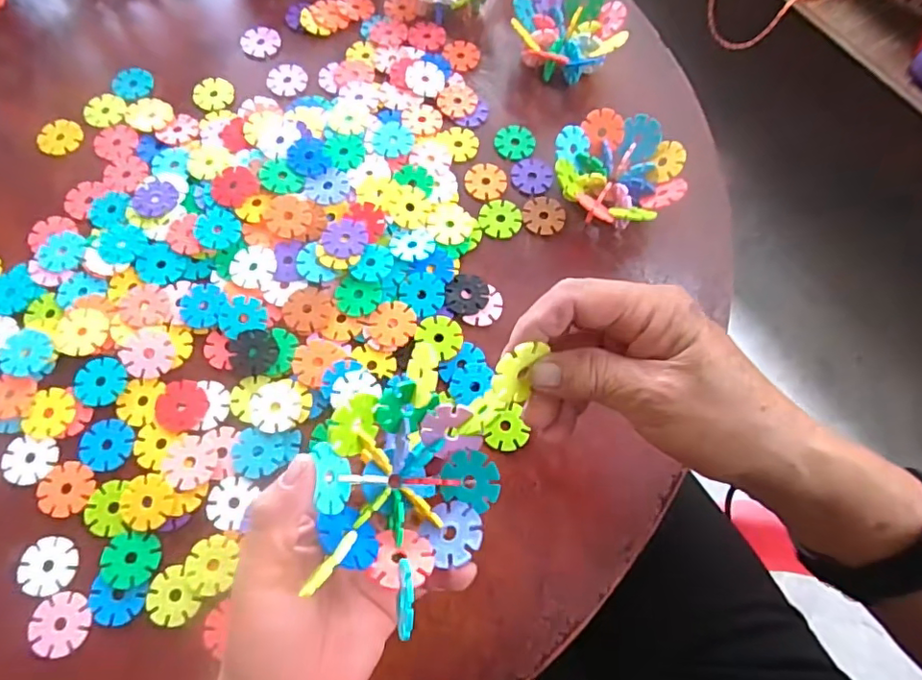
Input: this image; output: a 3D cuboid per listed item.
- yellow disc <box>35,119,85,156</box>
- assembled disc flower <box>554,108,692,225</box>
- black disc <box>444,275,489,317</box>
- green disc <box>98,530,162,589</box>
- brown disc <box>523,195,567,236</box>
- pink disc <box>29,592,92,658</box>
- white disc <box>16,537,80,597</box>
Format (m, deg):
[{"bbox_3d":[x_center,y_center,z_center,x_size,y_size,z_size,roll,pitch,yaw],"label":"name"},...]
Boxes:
[{"bbox_3d":[-0.311,-0.157,0.427,0.029,0.005,0.031,1,70,-2],"label":"yellow disc"},{"bbox_3d":[0.112,-0.118,0.404,0.087,0.040,0.088,5,70,0],"label":"assembled disc flower"},{"bbox_3d":[0.005,-0.033,0.382,0.030,0.004,0.030,9,70,1],"label":"black disc"},{"bbox_3d":[-0.192,0.127,0.318,0.032,0.004,0.030,4,64,-9],"label":"green disc"},{"bbox_3d":[0.063,-0.094,0.412,0.031,0.004,0.032,1,70,-2],"label":"brown disc"},{"bbox_3d":[-0.226,0.160,0.309,0.030,0.004,0.032,27,65,3],"label":"pink disc"},{"bbox_3d":[-0.240,0.132,0.320,0.029,0.004,0.031,4,67,-10],"label":"white disc"}]

